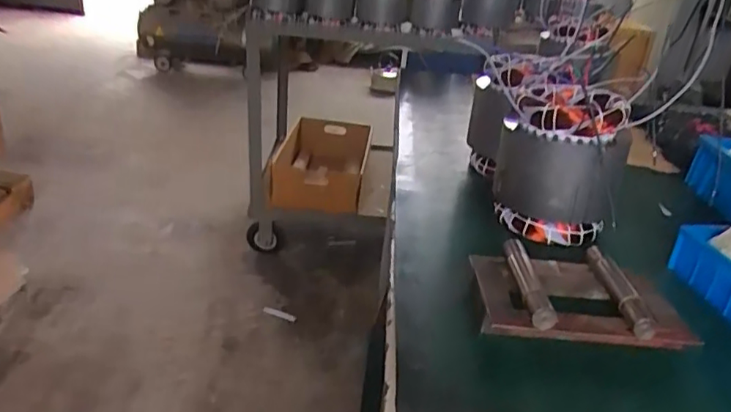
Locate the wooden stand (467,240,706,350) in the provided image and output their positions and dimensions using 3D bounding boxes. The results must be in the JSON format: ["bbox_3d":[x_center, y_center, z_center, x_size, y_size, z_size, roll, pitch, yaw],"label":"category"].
[{"bbox_3d":[0.212,0.094,0.592,0.198,0.050,0.140,3,28,-4],"label":"wooden stand"}]

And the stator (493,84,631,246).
[{"bbox_3d":[0.258,-0.061,0.776,0.153,0.165,0.124,14,29,16],"label":"stator"}]

